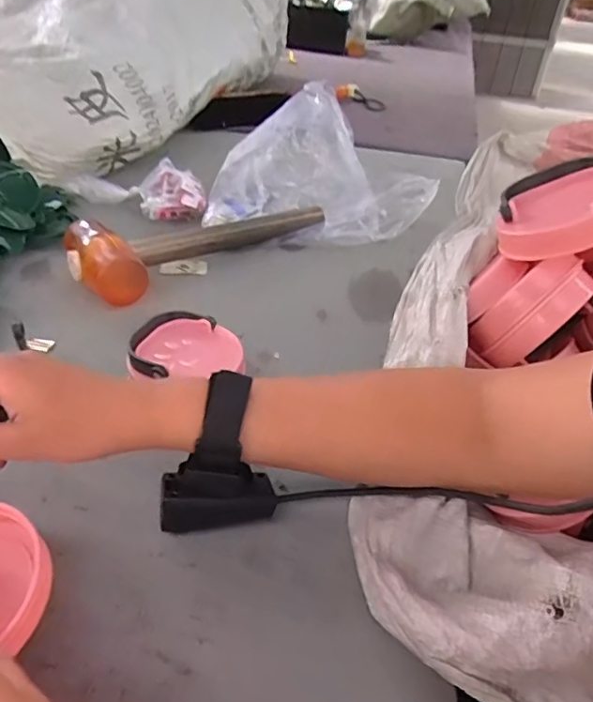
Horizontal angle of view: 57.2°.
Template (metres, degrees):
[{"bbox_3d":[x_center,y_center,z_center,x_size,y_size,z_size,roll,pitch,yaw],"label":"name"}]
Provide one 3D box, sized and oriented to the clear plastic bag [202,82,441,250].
[{"bbox_3d":[0.012,-0.233,0.694,0.279,0.105,0.235,-20,44,-27],"label":"clear plastic bag"}]

